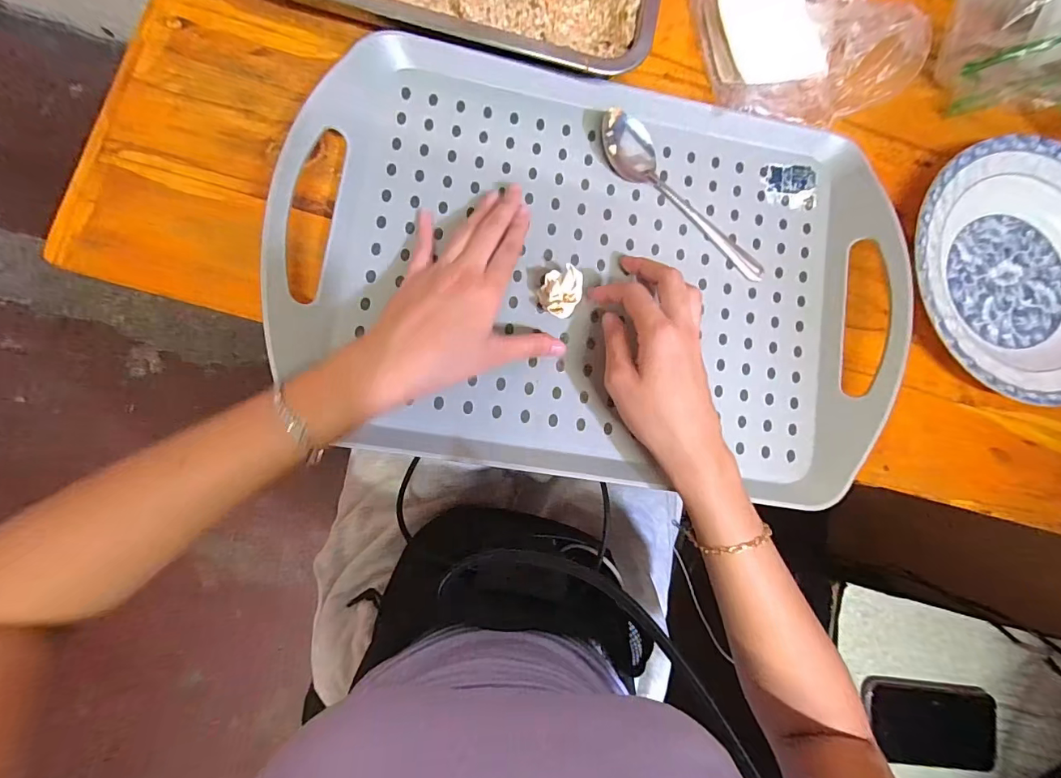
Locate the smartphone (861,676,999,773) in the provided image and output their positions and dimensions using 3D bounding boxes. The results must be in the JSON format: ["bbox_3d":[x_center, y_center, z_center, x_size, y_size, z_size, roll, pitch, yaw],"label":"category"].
[{"bbox_3d":[0.432,0.358,0.489,0.149,0.015,0.082,7,81,1],"label":"smartphone"}]

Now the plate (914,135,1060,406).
[{"bbox_3d":[0.416,-0.099,0.384,0.214,0.028,0.212,1,83,-8],"label":"plate"}]

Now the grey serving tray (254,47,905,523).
[{"bbox_3d":[0.055,-0.087,0.336,0.441,0.045,0.299,9,86,-6],"label":"grey serving tray"}]

